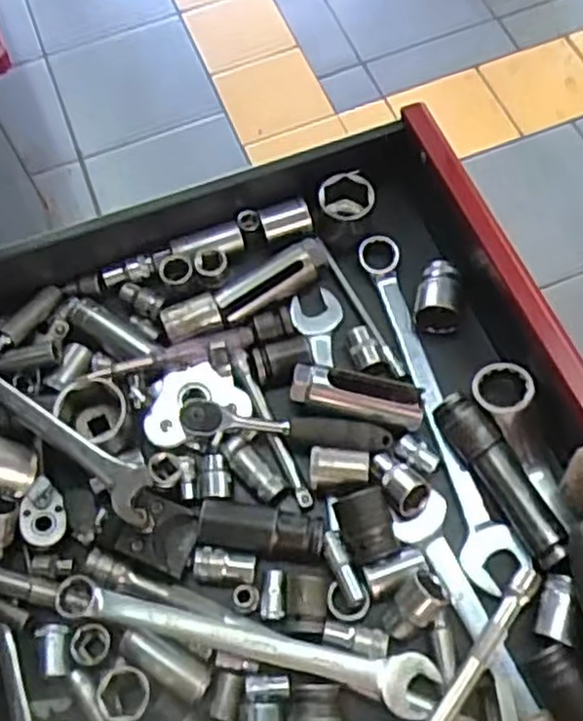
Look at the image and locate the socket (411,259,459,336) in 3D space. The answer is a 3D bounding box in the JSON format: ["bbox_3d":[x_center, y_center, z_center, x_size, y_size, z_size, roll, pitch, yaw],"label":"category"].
[{"bbox_3d":[0.107,-0.046,0.535,0.031,0.036,0.043,12,68,8],"label":"socket"}]

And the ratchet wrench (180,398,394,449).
[{"bbox_3d":[-0.004,0.044,0.492,0.138,0.027,0.022,3,67,4],"label":"ratchet wrench"}]

